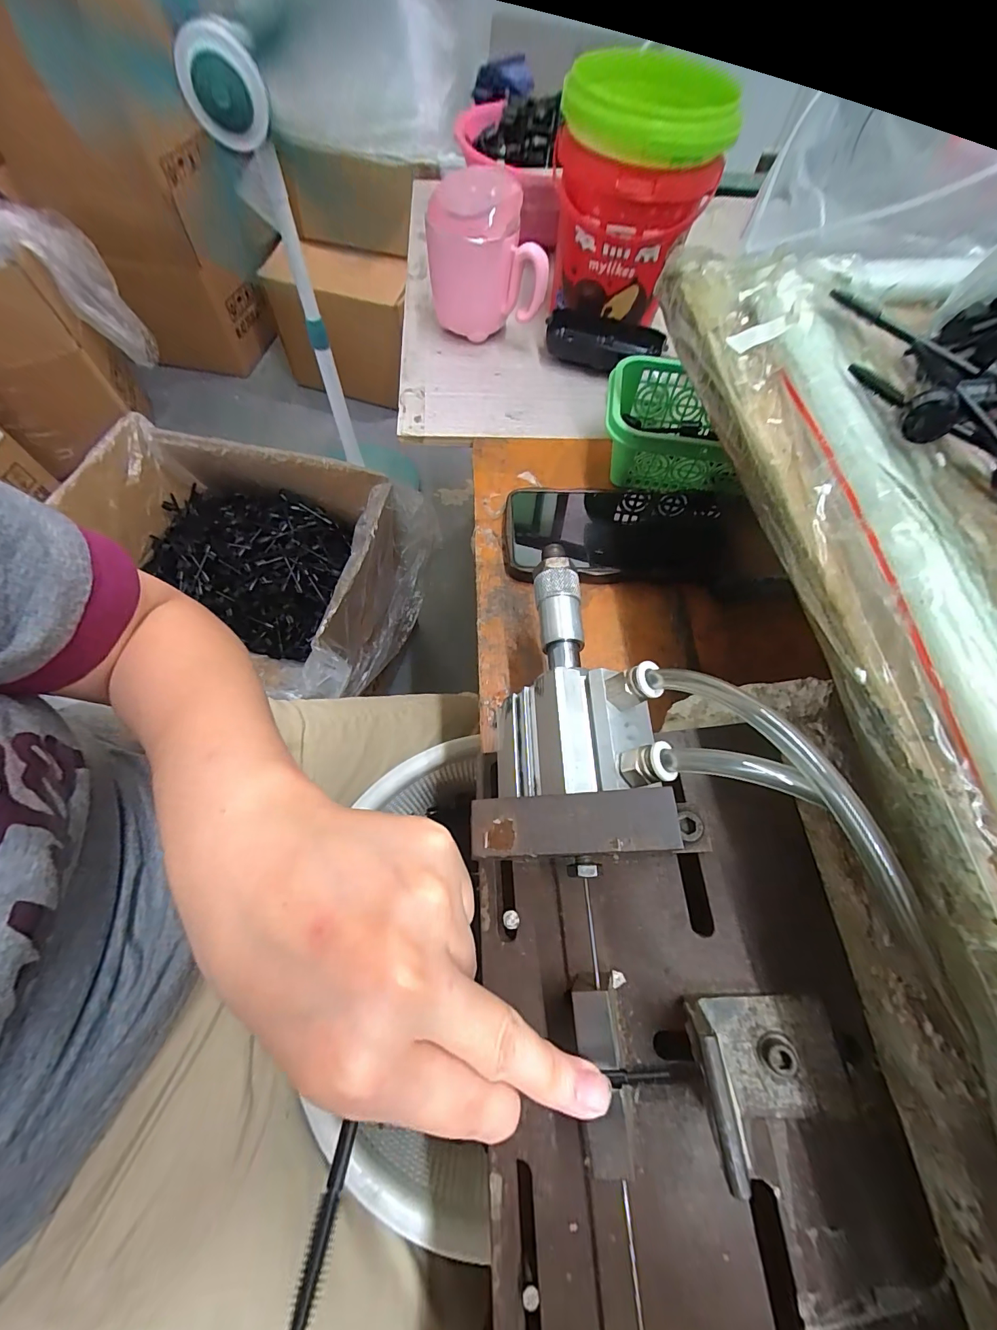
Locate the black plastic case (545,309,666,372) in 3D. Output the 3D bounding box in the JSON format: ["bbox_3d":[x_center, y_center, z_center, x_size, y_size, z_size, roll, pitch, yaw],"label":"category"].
[{"bbox_3d":[0.099,-0.305,0.421,0.107,0.024,0.047,18,65,5],"label":"black plastic case"}]

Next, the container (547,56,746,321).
[{"bbox_3d":[0.111,-0.402,0.376,0.129,0.140,0.127,5,65,-1],"label":"container"}]

